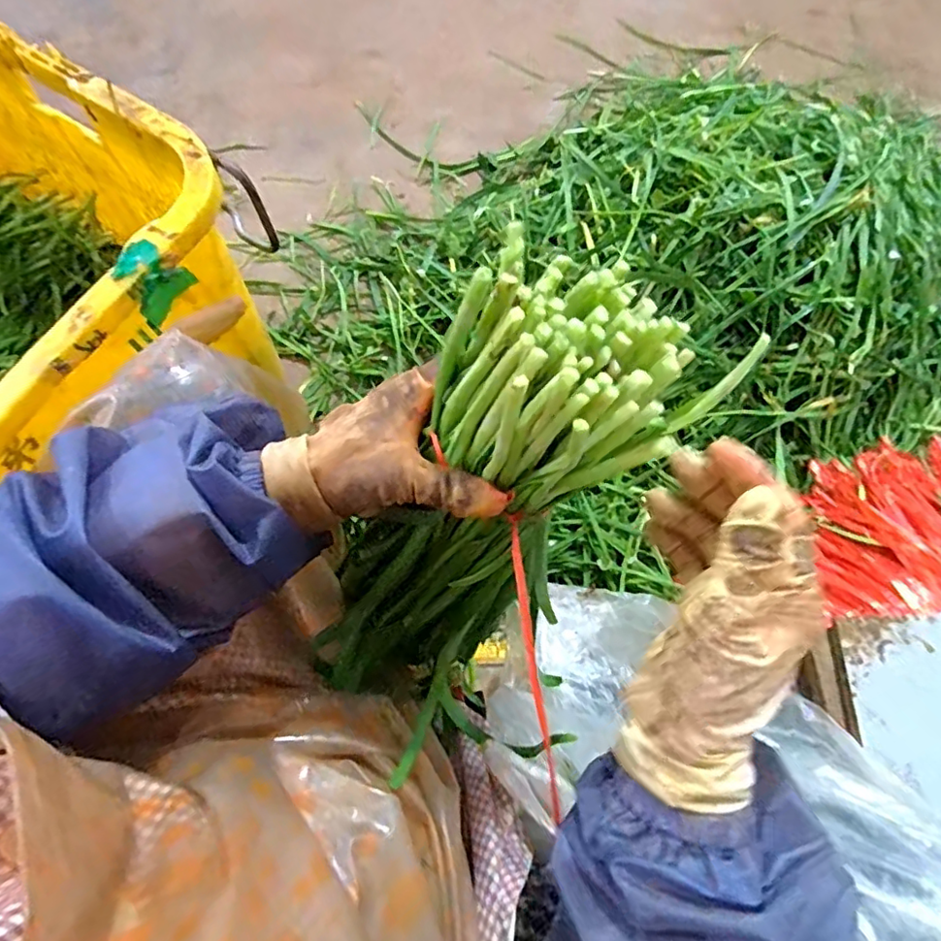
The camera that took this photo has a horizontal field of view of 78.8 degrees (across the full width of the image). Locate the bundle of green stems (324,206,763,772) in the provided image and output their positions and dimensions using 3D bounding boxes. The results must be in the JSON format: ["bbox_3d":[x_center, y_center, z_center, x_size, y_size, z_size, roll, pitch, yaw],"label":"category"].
[{"bbox_3d":[-0.004,0.051,0.344,0.111,0.360,0.091,42,45,14],"label":"bundle of green stems"}]

